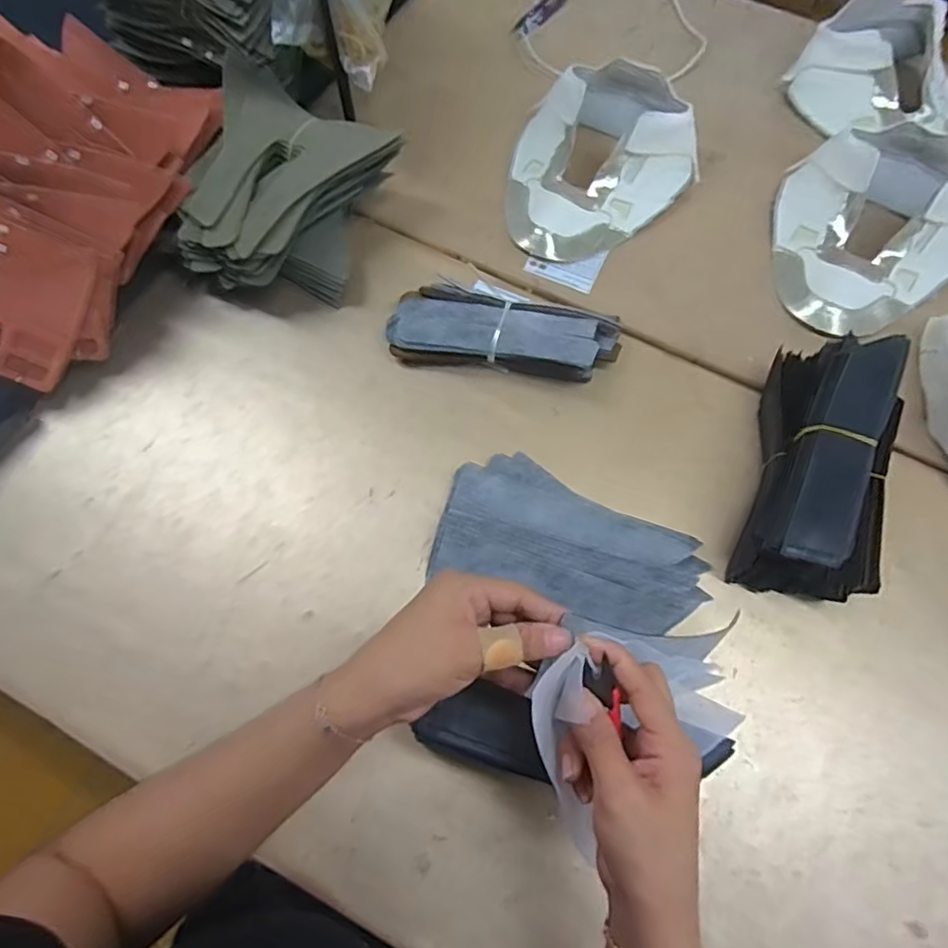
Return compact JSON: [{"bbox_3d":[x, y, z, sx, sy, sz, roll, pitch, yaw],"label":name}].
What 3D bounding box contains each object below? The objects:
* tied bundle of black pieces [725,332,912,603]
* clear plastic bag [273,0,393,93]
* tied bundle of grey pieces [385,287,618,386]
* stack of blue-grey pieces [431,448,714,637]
[{"bbox_3d":[0.283,-0.004,0.491,0.097,0.092,0.196,16,69,7],"label":"tied bundle of black pieces"},{"bbox_3d":[-0.121,-0.433,0.542,0.089,0.109,0.119,10,69,3],"label":"clear plastic bag"},{"bbox_3d":[0.028,-0.128,0.567,0.209,0.043,0.070,9,68,4],"label":"tied bundle of grey pieces"},{"bbox_3d":[0.082,0.053,0.504,0.214,0.029,0.118,13,69,6],"label":"stack of blue-grey pieces"}]

